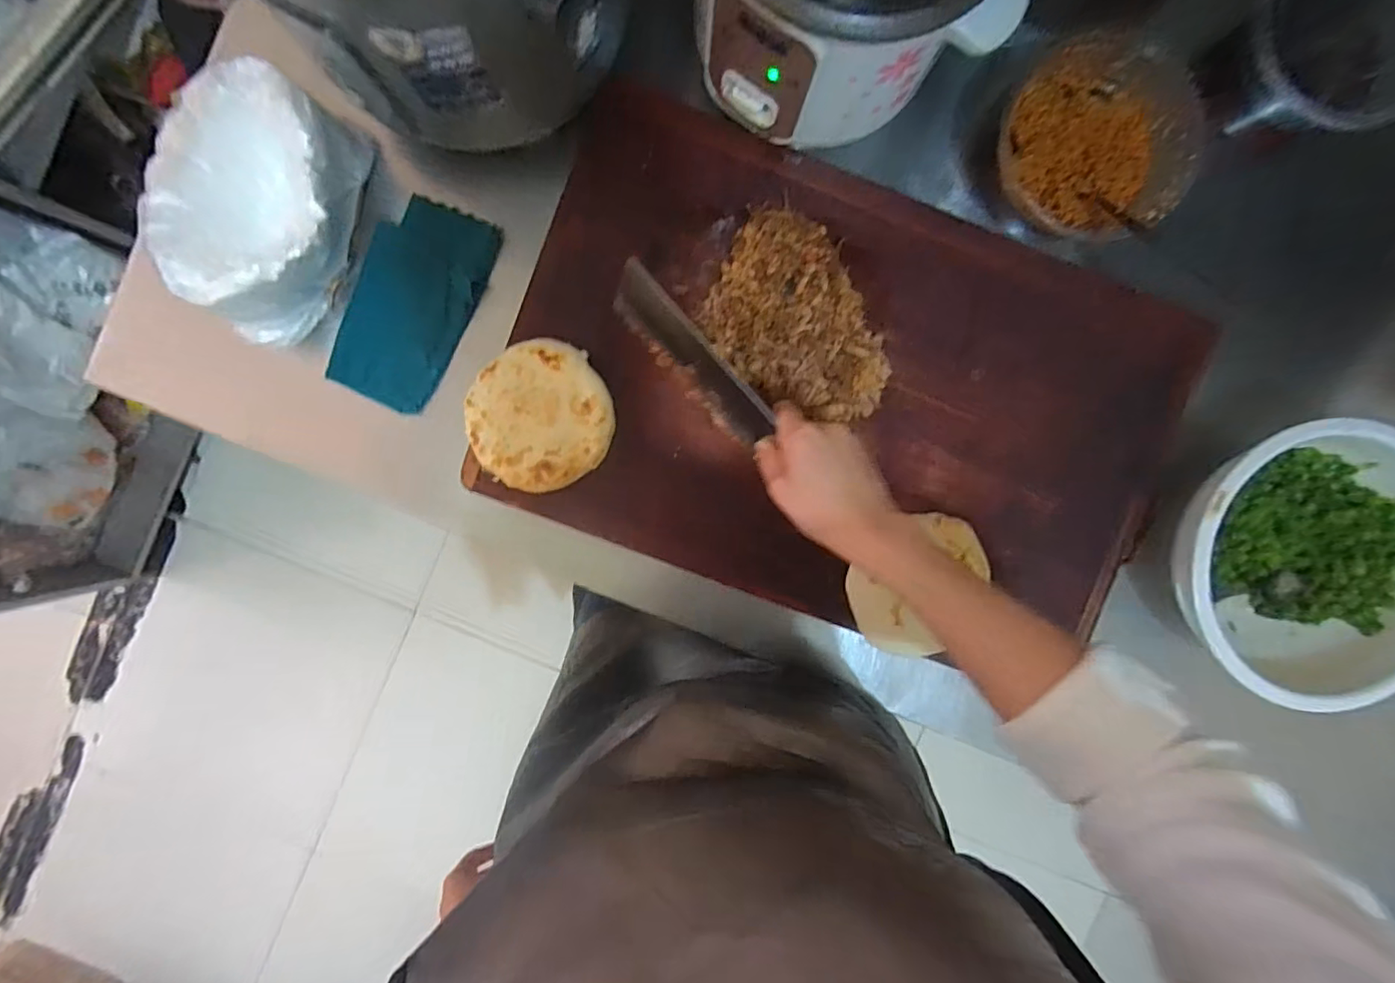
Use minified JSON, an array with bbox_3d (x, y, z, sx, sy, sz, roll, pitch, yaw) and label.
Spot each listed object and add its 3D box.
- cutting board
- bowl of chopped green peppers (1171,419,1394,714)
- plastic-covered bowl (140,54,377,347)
[{"bbox_3d":[0.138,-0.084,0.530,0.587,0.050,0.380,18,92,-4],"label":"cutting board"},{"bbox_3d":[0.531,0.063,0.514,0.221,0.077,0.226,0,93,-3],"label":"bowl of chopped green peppers"},{"bbox_3d":[-0.351,-0.227,0.474,0.128,0.092,0.195,21,91,-4],"label":"plastic-covered bowl"}]

